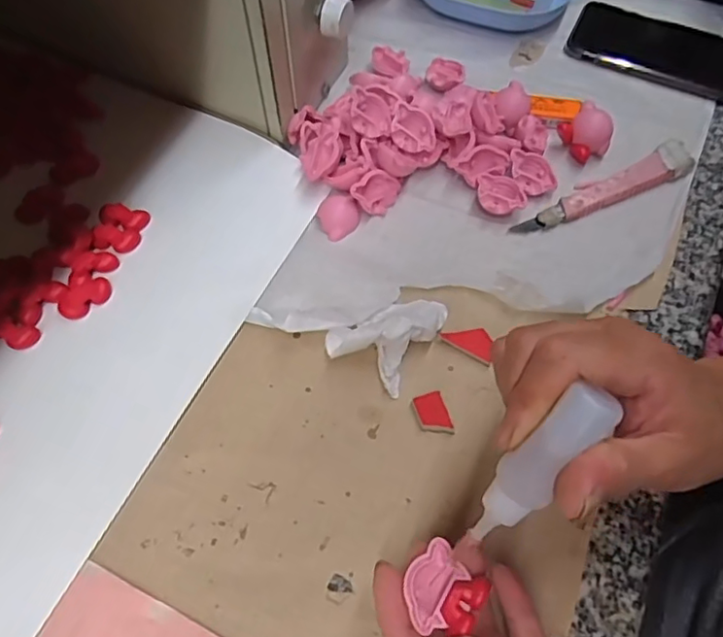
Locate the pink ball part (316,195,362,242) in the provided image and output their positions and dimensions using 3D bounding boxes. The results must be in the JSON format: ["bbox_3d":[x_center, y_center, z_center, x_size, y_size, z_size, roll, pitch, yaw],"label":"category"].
[{"bbox_3d":[-0.016,-0.070,0.388,0.026,0.015,0.027,1,64,-2],"label":"pink ball part"}]

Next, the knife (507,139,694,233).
[{"bbox_3d":[0.166,-0.089,0.395,0.137,0.013,0.026,-23,67,-13],"label":"knife"}]

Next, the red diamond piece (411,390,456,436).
[{"bbox_3d":[0.040,0.055,0.327,0.018,0.005,0.025,-16,66,-10],"label":"red diamond piece"}]

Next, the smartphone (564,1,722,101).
[{"bbox_3d":[0.240,-0.219,0.465,0.136,0.006,0.075,23,65,11],"label":"smartphone"}]

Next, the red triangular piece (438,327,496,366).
[{"bbox_3d":[0.065,0.012,0.348,0.032,0.004,0.018,29,75,7],"label":"red triangular piece"}]

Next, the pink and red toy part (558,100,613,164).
[{"bbox_3d":[0.161,-0.132,0.412,0.028,0.023,0.033,-35,70,-17],"label":"pink and red toy part"}]

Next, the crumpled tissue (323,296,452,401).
[{"bbox_3d":[0.016,0.003,0.340,0.052,0.028,0.064,31,67,12],"label":"crumpled tissue"}]

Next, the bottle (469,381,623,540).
[{"bbox_3d":[0.065,0.056,0.216,0.019,0.075,0.015,39,27,15],"label":"bottle"}]

